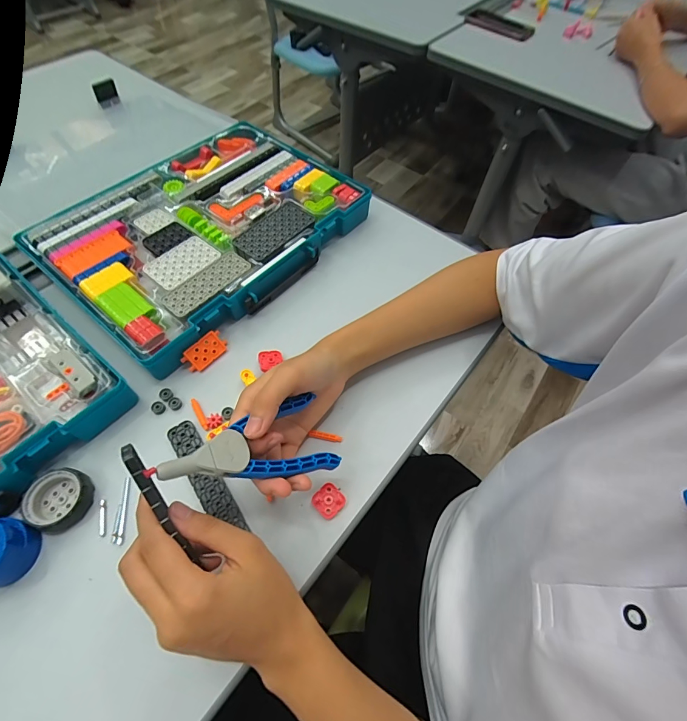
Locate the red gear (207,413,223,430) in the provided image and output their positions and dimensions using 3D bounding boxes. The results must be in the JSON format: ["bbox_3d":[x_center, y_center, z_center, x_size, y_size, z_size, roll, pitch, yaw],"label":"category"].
[{"bbox_3d":[-0.127,0.059,0.358,0.013,0.004,0.014,0,60,-1],"label":"red gear"}]

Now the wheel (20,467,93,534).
[{"bbox_3d":[-0.243,0.119,0.314,0.048,0.019,0.048,2,59,-3],"label":"wheel"}]

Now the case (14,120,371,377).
[{"bbox_3d":[-0.181,-0.174,0.472,0.277,0.047,0.346,36,65,19],"label":"case"}]

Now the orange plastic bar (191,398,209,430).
[{"bbox_3d":[-0.143,0.052,0.362,0.008,0.004,0.038,-31,65,-17],"label":"orange plastic bar"}]

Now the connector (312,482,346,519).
[{"bbox_3d":[-0.013,0.125,0.327,0.026,0.006,0.025,39,65,18],"label":"connector"}]

